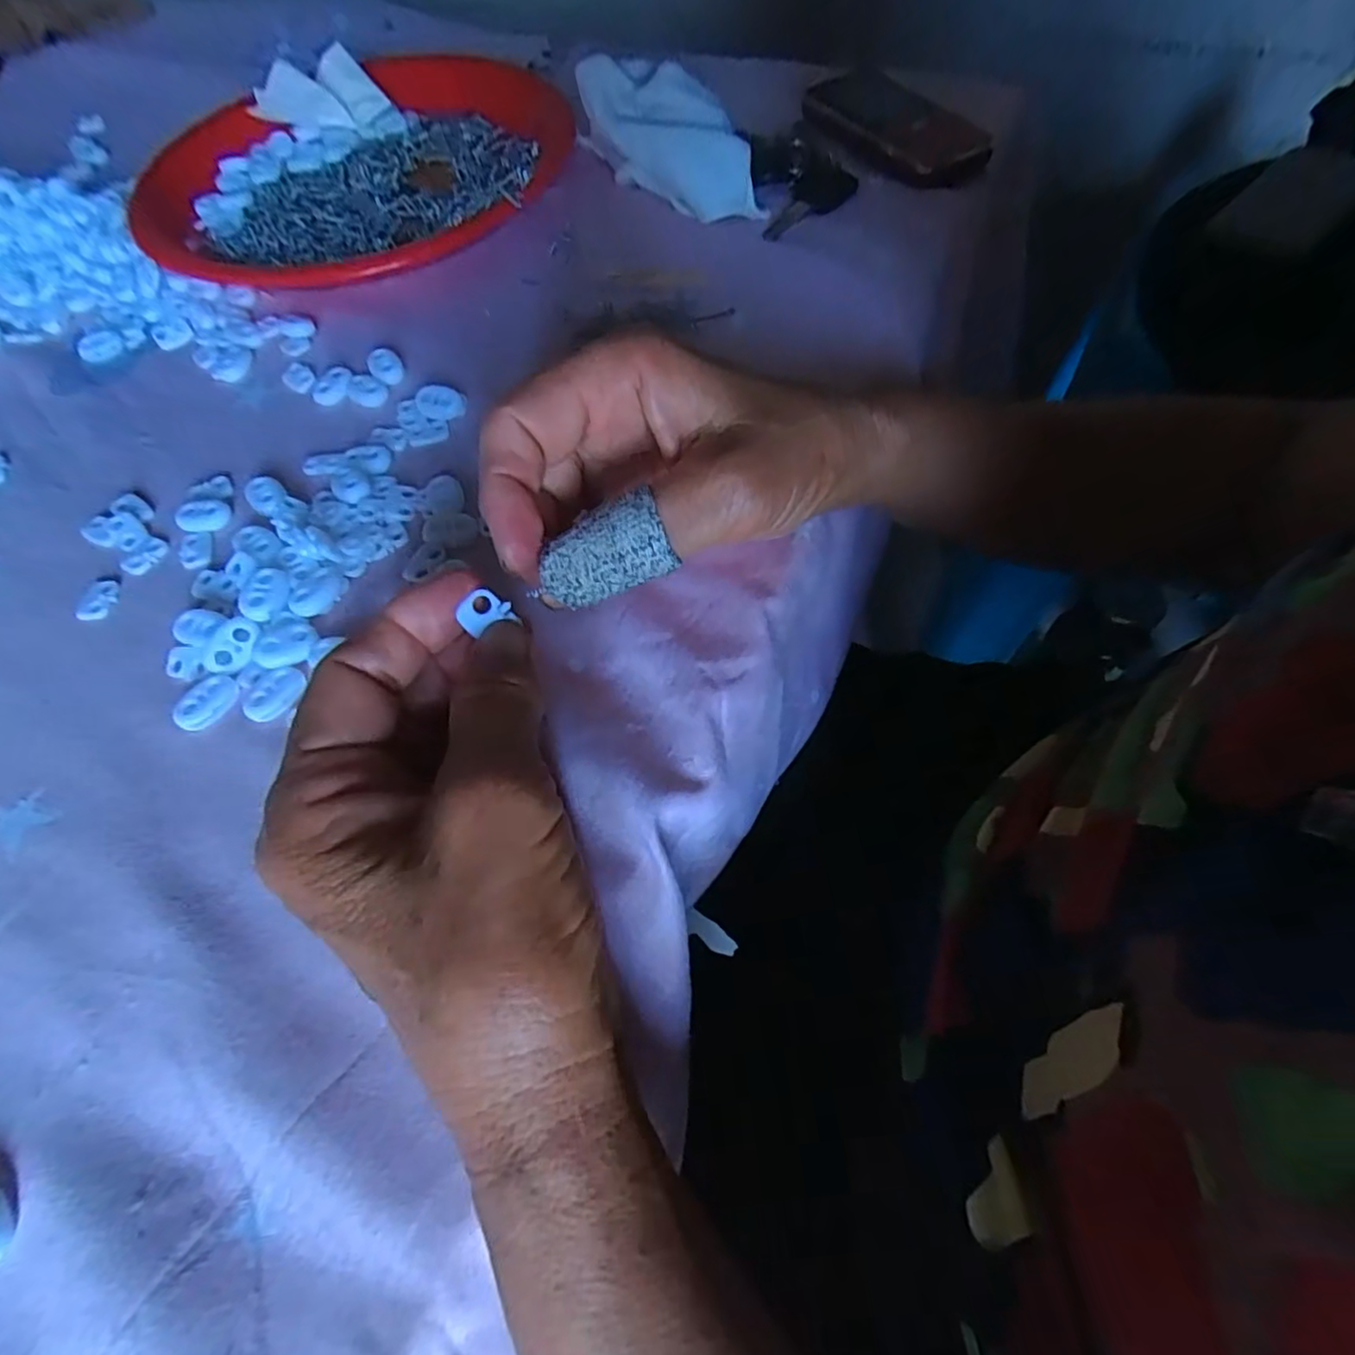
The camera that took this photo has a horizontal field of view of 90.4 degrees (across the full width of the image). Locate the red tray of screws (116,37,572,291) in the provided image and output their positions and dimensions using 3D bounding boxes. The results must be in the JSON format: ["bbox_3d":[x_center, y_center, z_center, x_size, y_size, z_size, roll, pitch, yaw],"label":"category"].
[{"bbox_3d":[-0.194,-0.315,0.411,0.259,0.032,0.240,-12,61,-3],"label":"red tray of screws"}]

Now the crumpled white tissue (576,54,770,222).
[{"bbox_3d":[-0.005,-0.301,0.377,0.047,0.048,0.139,-33,64,-15],"label":"crumpled white tissue"}]

